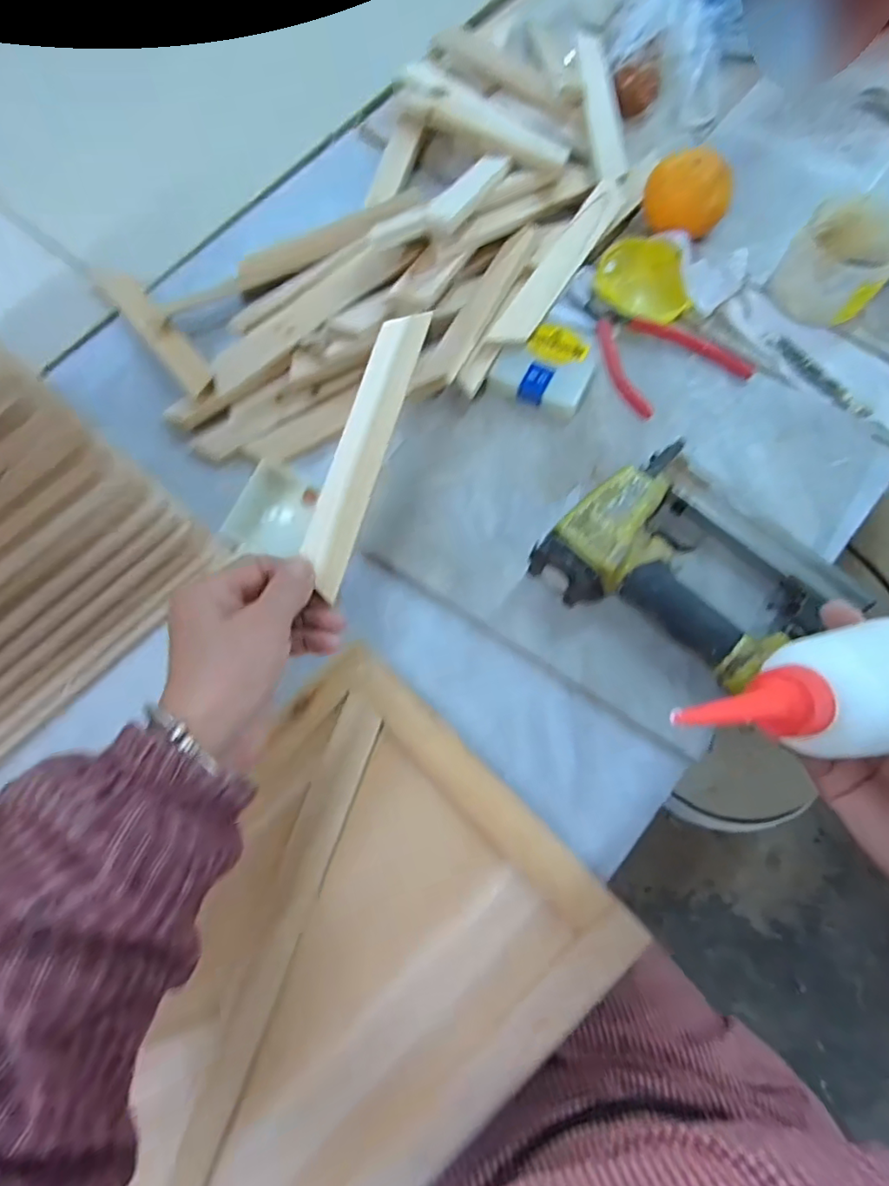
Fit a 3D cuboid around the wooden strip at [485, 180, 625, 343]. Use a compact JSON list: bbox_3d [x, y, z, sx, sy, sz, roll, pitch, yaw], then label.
[{"bbox_3d":[0.094,-0.267,0.451,0.028,0.014,0.175,30,76,11],"label":"wooden strip"}]

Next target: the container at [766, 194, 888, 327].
[{"bbox_3d":[0.313,-0.260,0.443,0.088,0.063,0.074,-41,76,-10],"label":"container"}]

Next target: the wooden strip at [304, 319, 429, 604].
[{"bbox_3d":[-0.047,-0.090,0.335,0.030,0.007,0.182,20,78,-17],"label":"wooden strip"}]

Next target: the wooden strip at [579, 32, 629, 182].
[{"bbox_3d":[0.142,-0.430,0.497,0.029,0.010,0.180,-3,73,1],"label":"wooden strip"}]

